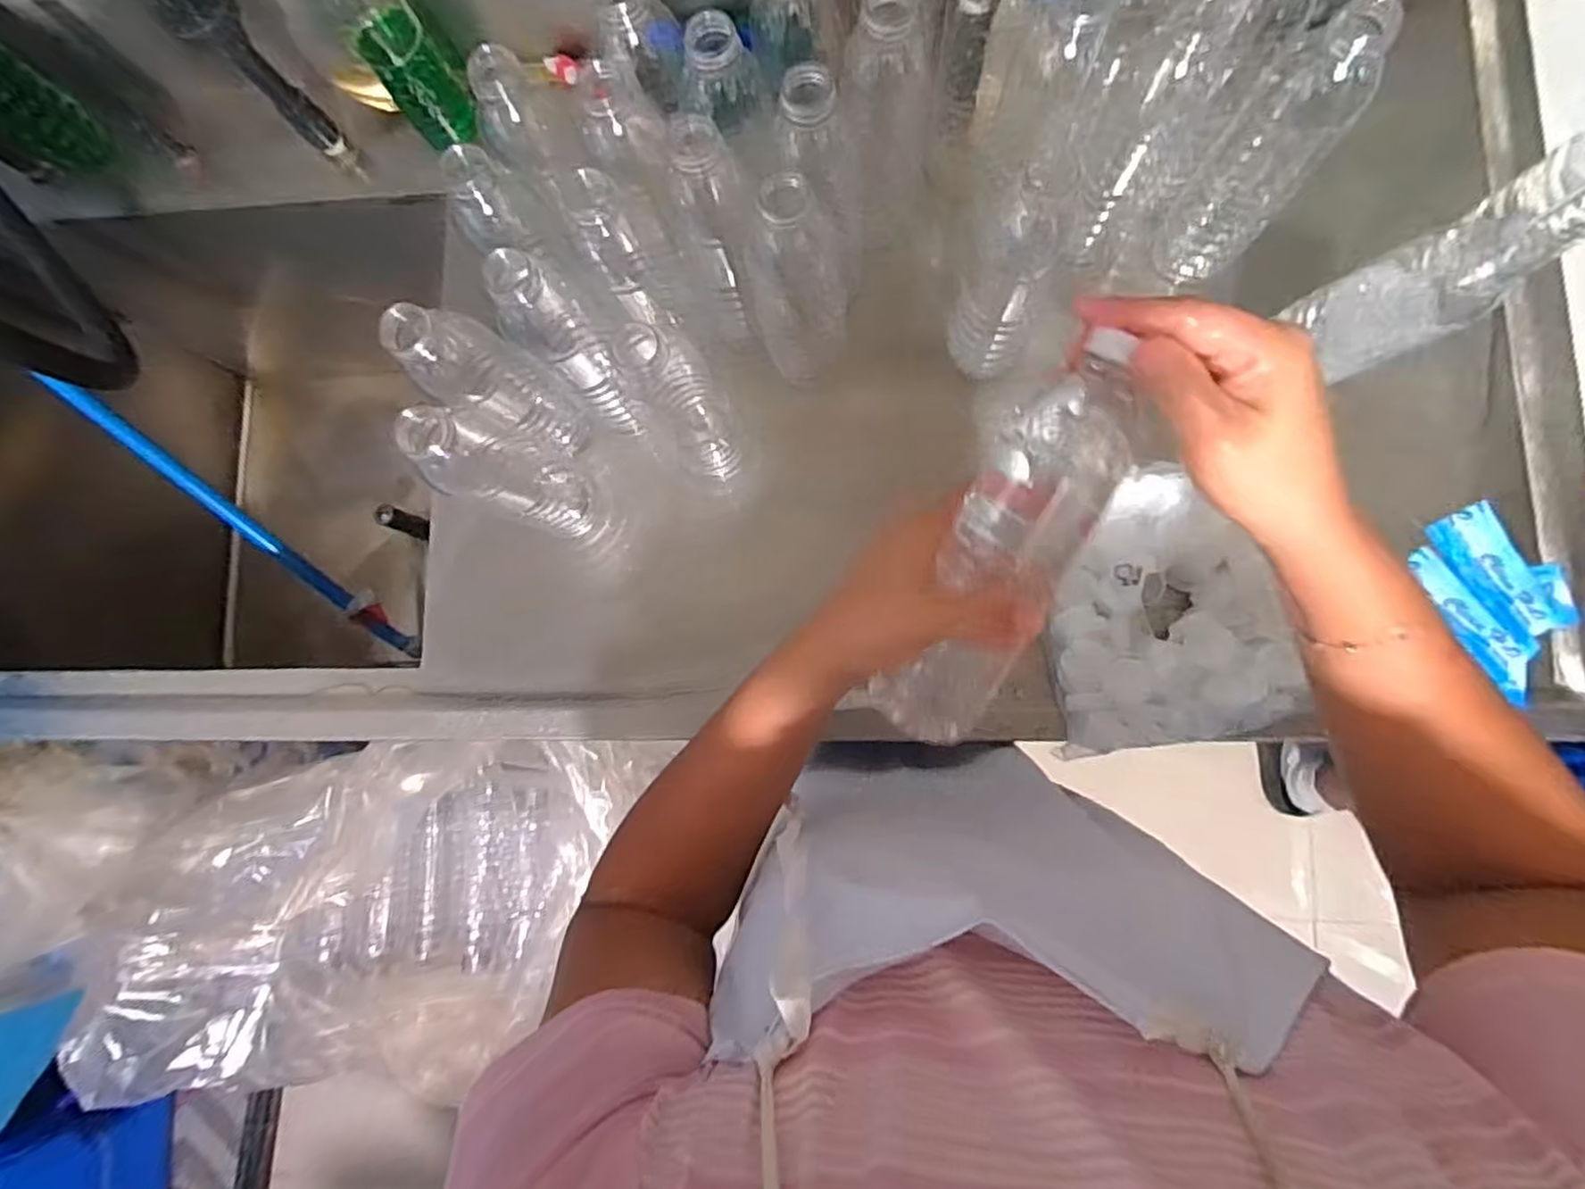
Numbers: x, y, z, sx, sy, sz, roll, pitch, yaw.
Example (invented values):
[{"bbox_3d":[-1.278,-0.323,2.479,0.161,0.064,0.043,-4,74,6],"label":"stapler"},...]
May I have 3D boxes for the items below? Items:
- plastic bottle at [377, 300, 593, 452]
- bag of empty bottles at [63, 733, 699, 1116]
[{"bbox_3d":[-0.206,-0.148,0.497,0.076,0.210,0.061,35,88,8],"label":"plastic bottle"},{"bbox_3d":[-0.481,0.350,0.784,0.388,0.281,0.317,-22,82,2],"label":"bag of empty bottles"}]

